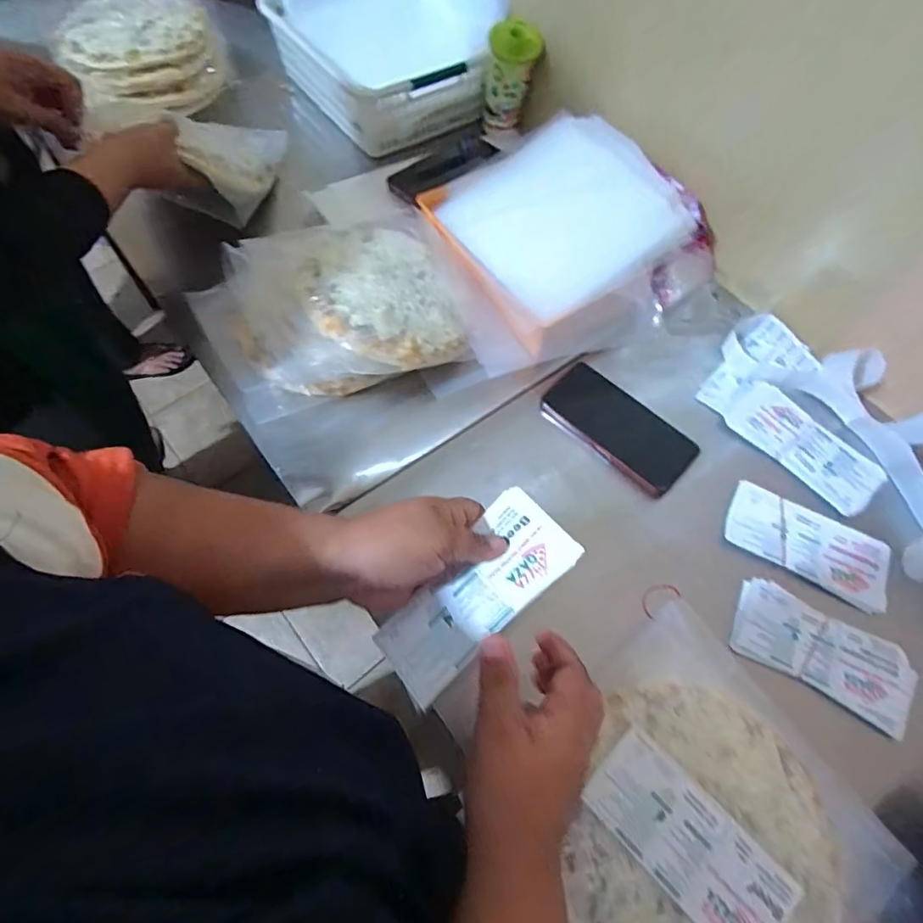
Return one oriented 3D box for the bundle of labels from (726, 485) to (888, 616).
[{"bbox_3d":[0.344,0.083,0.526,0.159,0.012,0.077,28,66,12],"label":"bundle of labels"}]

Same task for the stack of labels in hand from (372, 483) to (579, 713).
[{"bbox_3d":[0.009,0.089,0.365,0.147,0.005,0.073,-43,54,-10],"label":"stack of labels in hand"}]

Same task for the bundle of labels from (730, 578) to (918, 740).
[{"bbox_3d":[0.325,0.170,0.478,0.152,0.011,0.077,27,66,12],"label":"bundle of labels"}]

